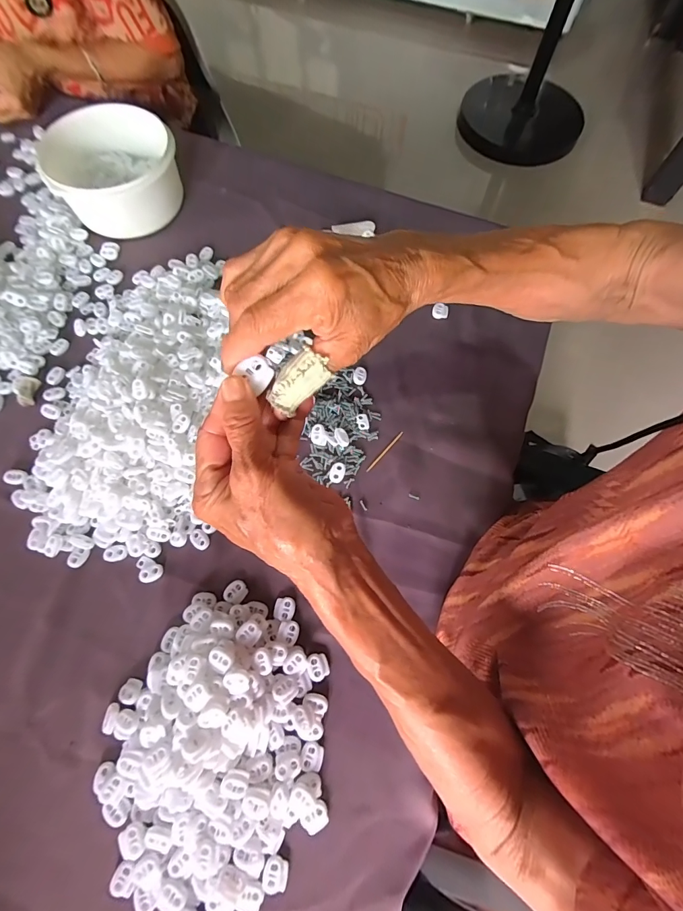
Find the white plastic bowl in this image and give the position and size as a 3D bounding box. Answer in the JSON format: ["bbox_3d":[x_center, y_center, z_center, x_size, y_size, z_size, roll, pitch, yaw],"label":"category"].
[{"bbox_3d":[-0.290,-0.364,0.515,0.149,0.084,0.149,1,69,-2],"label":"white plastic bowl"}]

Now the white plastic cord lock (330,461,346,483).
[{"bbox_3d":[-0.004,0.018,0.428,0.017,0.005,0.024,15,69,3],"label":"white plastic cord lock"}]

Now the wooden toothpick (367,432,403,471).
[{"bbox_3d":[0.049,-0.005,0.441,0.004,0.004,0.061,41,73,12],"label":"wooden toothpick"}]

